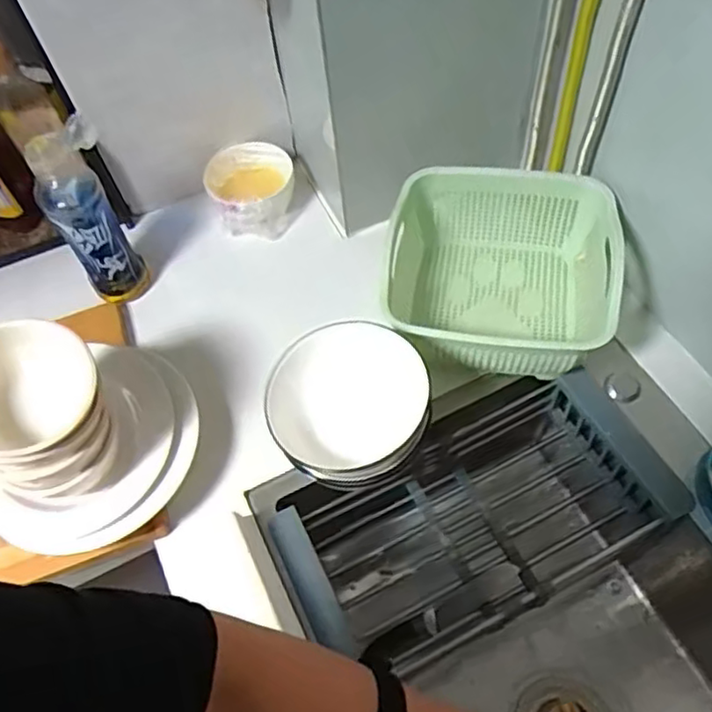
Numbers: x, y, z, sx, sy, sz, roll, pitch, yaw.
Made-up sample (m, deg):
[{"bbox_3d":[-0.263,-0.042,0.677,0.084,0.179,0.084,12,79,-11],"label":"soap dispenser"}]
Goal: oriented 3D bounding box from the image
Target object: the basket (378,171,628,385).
[{"bbox_3d":[0.159,-0.091,0.735,0.230,0.098,0.238,6,59,8],"label":"basket"}]

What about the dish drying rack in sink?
[{"bbox_3d":[0.122,0.200,0.725,0.373,0.161,0.188,-25,59,-11],"label":"dish drying rack in sink"}]

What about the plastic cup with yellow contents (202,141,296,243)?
[{"bbox_3d":[-0.136,-0.214,0.867,0.110,0.072,0.111,-2,58,3],"label":"plastic cup with yellow contents"}]

